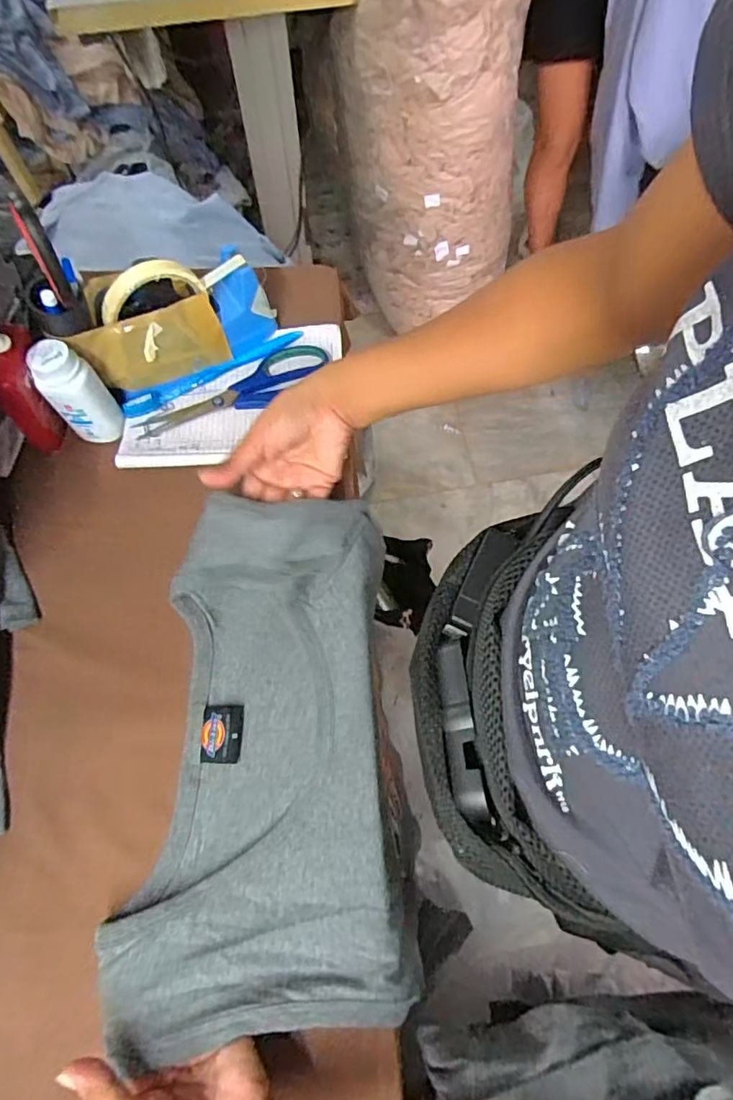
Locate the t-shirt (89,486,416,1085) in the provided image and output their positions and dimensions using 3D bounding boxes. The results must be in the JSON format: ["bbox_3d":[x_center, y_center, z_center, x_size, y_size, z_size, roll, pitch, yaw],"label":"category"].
[{"bbox_3d":[-0.067,0.134,0.409,0.191,0.046,0.361,0,71,0],"label":"t-shirt"}]

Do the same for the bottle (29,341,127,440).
[{"bbox_3d":[-0.244,-0.133,0.468,0.044,0.097,0.035,-39,74,-13],"label":"bottle"}]

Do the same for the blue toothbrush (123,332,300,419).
[{"bbox_3d":[-0.143,-0.170,0.527,0.181,0.013,0.014,-29,72,-10],"label":"blue toothbrush"}]

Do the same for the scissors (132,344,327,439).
[{"bbox_3d":[-0.123,-0.147,0.520,0.186,0.013,0.046,-30,72,-10],"label":"scissors"}]

